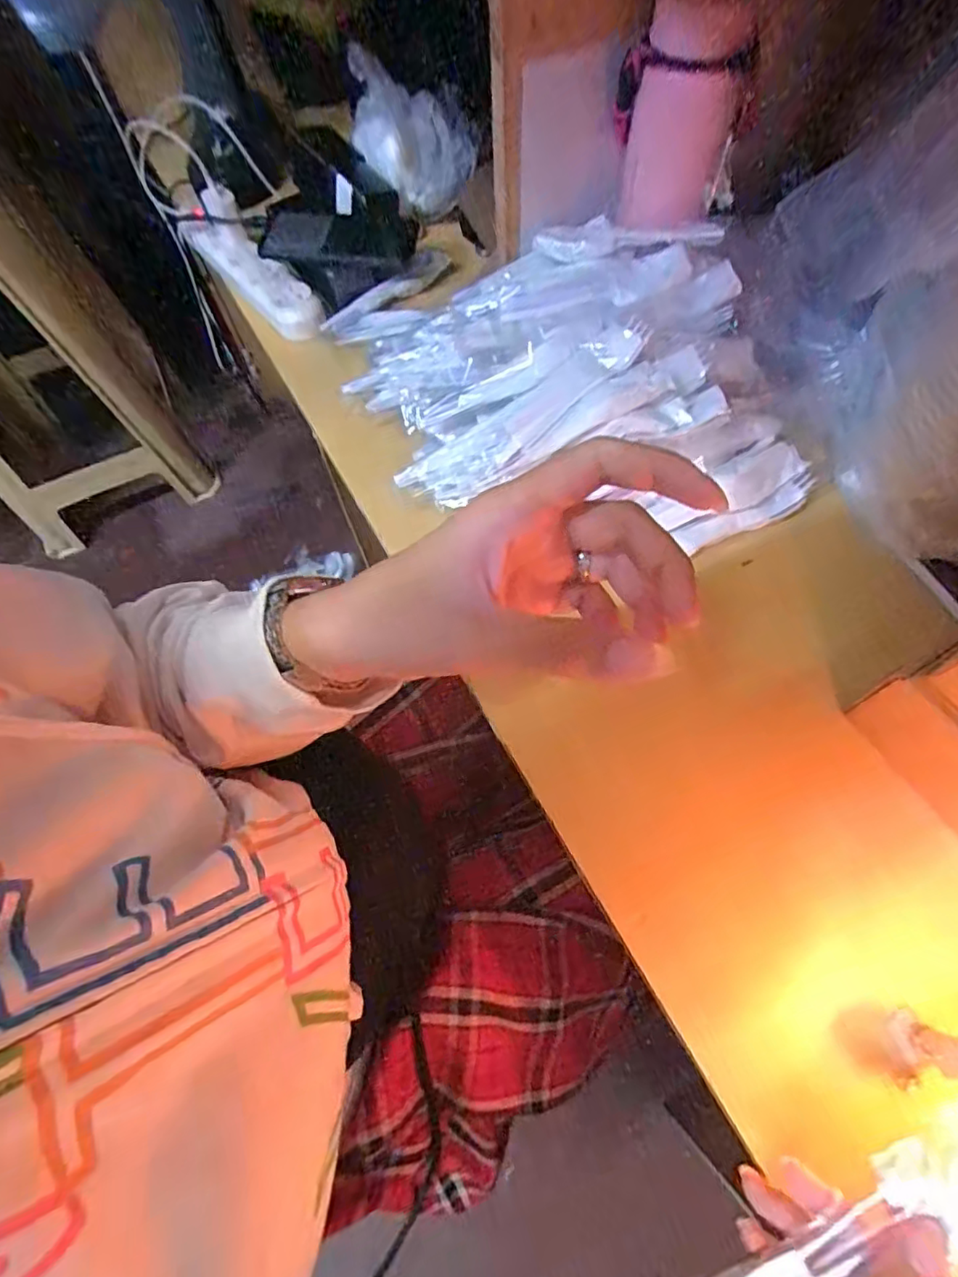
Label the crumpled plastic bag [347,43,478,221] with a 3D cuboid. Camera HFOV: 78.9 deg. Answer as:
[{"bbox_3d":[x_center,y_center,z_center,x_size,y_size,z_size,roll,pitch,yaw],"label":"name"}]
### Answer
[{"bbox_3d":[-0.074,-0.565,0.650,0.117,0.113,0.104,-18,65,-6],"label":"crumpled plastic bag"}]

